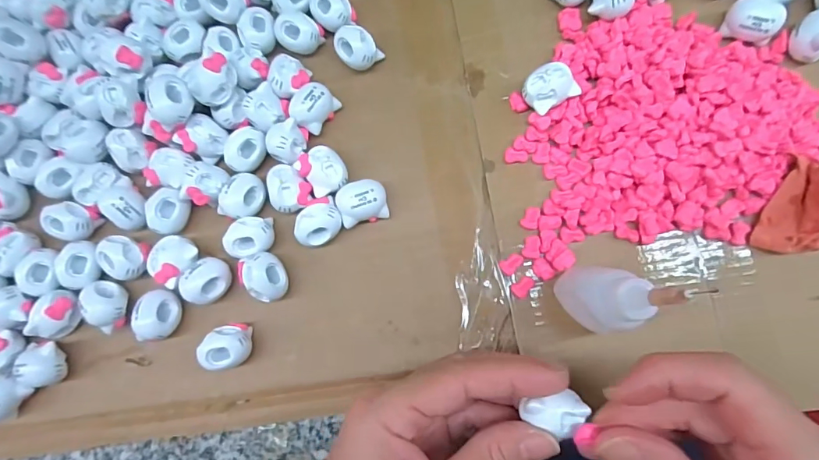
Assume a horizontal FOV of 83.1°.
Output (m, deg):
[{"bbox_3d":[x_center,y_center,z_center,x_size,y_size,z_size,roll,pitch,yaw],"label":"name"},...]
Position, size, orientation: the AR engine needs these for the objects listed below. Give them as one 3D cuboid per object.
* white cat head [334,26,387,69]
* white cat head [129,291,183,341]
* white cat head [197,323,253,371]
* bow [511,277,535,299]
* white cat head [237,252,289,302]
[{"bbox_3d":[-0.030,-0.103,0.260,0.024,0.016,0.020,41,86,10],"label":"white cat head"},{"bbox_3d":[-0.132,0.045,0.242,0.019,0.018,0.025,-8,80,4],"label":"white cat head"},{"bbox_3d":[-0.093,0.060,0.238,0.023,0.020,0.020,-19,80,2],"label":"white cat head"},{"bbox_3d":[0.058,0.029,0.234,0.012,0.004,0.008,-30,80,0],"label":"bow"},{"bbox_3d":[-0.074,0.025,0.242,0.020,0.020,0.024,-28,80,0],"label":"white cat head"}]

